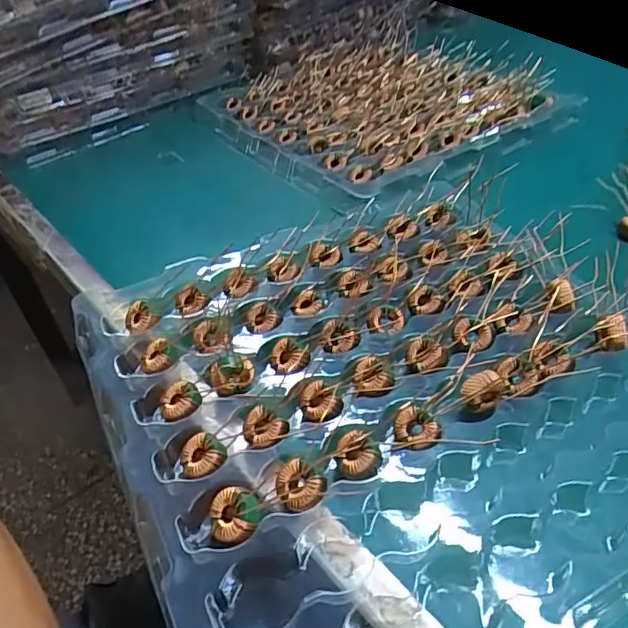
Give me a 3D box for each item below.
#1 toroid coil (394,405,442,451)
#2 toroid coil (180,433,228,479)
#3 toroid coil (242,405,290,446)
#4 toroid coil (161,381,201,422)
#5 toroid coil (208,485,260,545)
[{"bbox_3d":[0.049,0.056,0.268,0.022,0.005,0.020,-3,43,2],"label":"toroid coil"},{"bbox_3d":[-0.052,0.068,0.263,0.021,0.008,0.023,-3,43,2],"label":"toroid coil"},{"bbox_3d":[-0.025,0.056,0.275,0.021,0.009,0.016,26,51,29],"label":"toroid coil"},{"bbox_3d":[-0.069,0.046,0.289,0.021,0.007,0.023,-3,43,2],"label":"toroid coil"},{"bbox_3d":[-0.034,0.085,0.238,0.022,0.009,0.022,-3,43,2],"label":"toroid coil"}]

